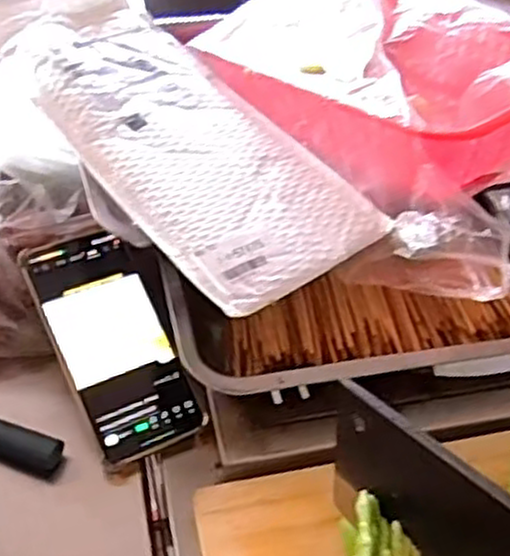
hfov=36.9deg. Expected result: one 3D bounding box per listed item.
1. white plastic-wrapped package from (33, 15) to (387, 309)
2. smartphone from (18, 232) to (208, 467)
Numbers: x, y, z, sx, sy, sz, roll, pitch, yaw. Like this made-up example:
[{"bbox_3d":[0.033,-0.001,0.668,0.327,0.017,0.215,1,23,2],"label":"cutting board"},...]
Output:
[{"bbox_3d":[-0.054,-0.105,0.562,0.139,0.030,0.307,-28,55,-28],"label":"white plastic-wrapped package"},{"bbox_3d":[-0.100,0.043,0.538,0.076,0.013,0.164,-21,74,-23],"label":"smartphone"}]

